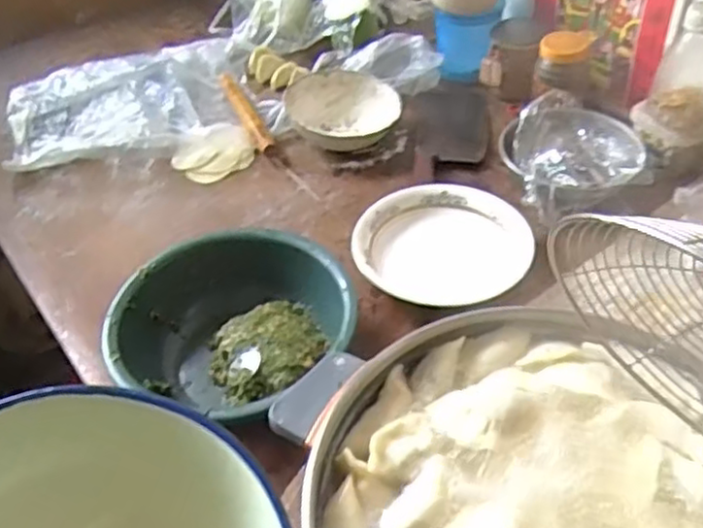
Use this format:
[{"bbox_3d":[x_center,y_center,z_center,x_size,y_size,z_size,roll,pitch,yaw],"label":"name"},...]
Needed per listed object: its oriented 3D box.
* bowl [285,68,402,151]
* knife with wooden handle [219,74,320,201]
[{"bbox_3d":[-0.011,-0.218,1.012,0.161,0.054,0.141,-3,45,4],"label":"bowl"},{"bbox_3d":[-0.134,-0.189,1.018,0.038,0.030,0.329,-22,47,-16],"label":"knife with wooden handle"}]

